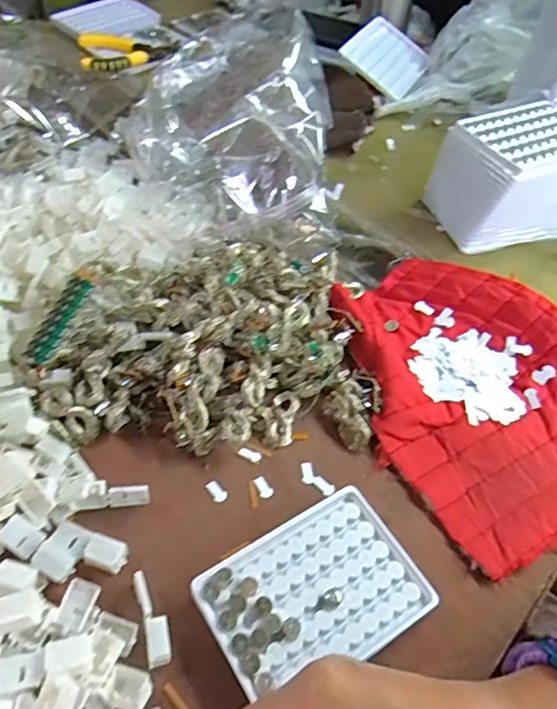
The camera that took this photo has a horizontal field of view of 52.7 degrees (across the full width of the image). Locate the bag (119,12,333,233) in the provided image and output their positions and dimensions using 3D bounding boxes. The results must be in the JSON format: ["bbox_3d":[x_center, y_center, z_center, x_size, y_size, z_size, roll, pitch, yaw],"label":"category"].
[{"bbox_3d":[-0.033,-0.234,0.549,0.162,0.149,0.163,9,50,3],"label":"bag"}]

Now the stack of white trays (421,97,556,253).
[{"bbox_3d":[0.237,-0.174,0.549,0.135,0.089,0.105,-14,53,-16],"label":"stack of white trays"}]

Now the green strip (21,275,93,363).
[{"bbox_3d":[-0.176,-0.029,0.454,0.019,0.010,0.079,20,69,12],"label":"green strip"}]

